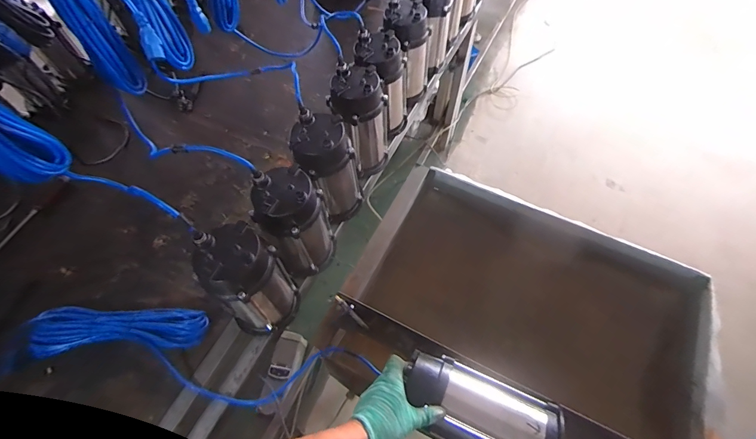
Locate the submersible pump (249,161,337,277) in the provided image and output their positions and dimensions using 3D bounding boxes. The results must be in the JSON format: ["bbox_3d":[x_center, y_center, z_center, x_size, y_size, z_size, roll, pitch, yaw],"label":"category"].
[{"bbox_3d":[-0.169,0.019,0.755,0.135,0.269,0.116,-19,61,-9],"label":"submersible pump"}]

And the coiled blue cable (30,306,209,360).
[{"bbox_3d":[-0.538,0.226,0.745,0.352,0.042,0.096,-4,60,-1],"label":"coiled blue cable"}]

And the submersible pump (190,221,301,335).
[{"bbox_3d":[-0.242,0.122,0.679,0.120,0.267,0.123,-1,60,1],"label":"submersible pump"}]

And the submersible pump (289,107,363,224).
[{"bbox_3d":[-0.110,-0.114,0.819,0.118,0.251,0.123,-1,60,1],"label":"submersible pump"}]

